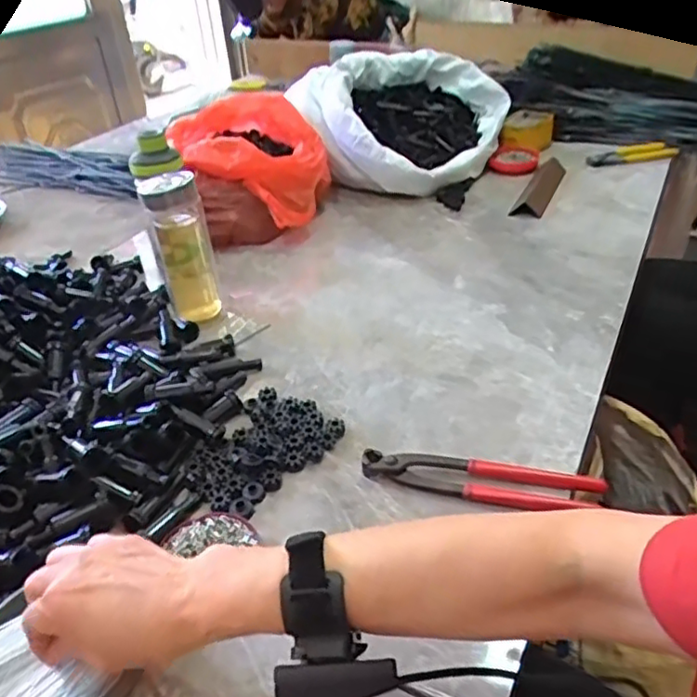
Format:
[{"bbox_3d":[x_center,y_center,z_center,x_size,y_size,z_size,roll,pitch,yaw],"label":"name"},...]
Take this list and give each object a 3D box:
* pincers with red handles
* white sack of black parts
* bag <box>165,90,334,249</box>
[{"bbox_3d":[0.112,0.112,0.542,0.199,0.018,0.044,3,35,11],"label":"pincers with red handles"},{"bbox_3d":[0.086,-0.411,1.163,0.394,0.195,0.292,2,35,10],"label":"white sack of black parts"},{"bbox_3d":[-0.160,-0.286,1.031,0.252,0.157,0.278,-6,34,-3],"label":"bag"}]

